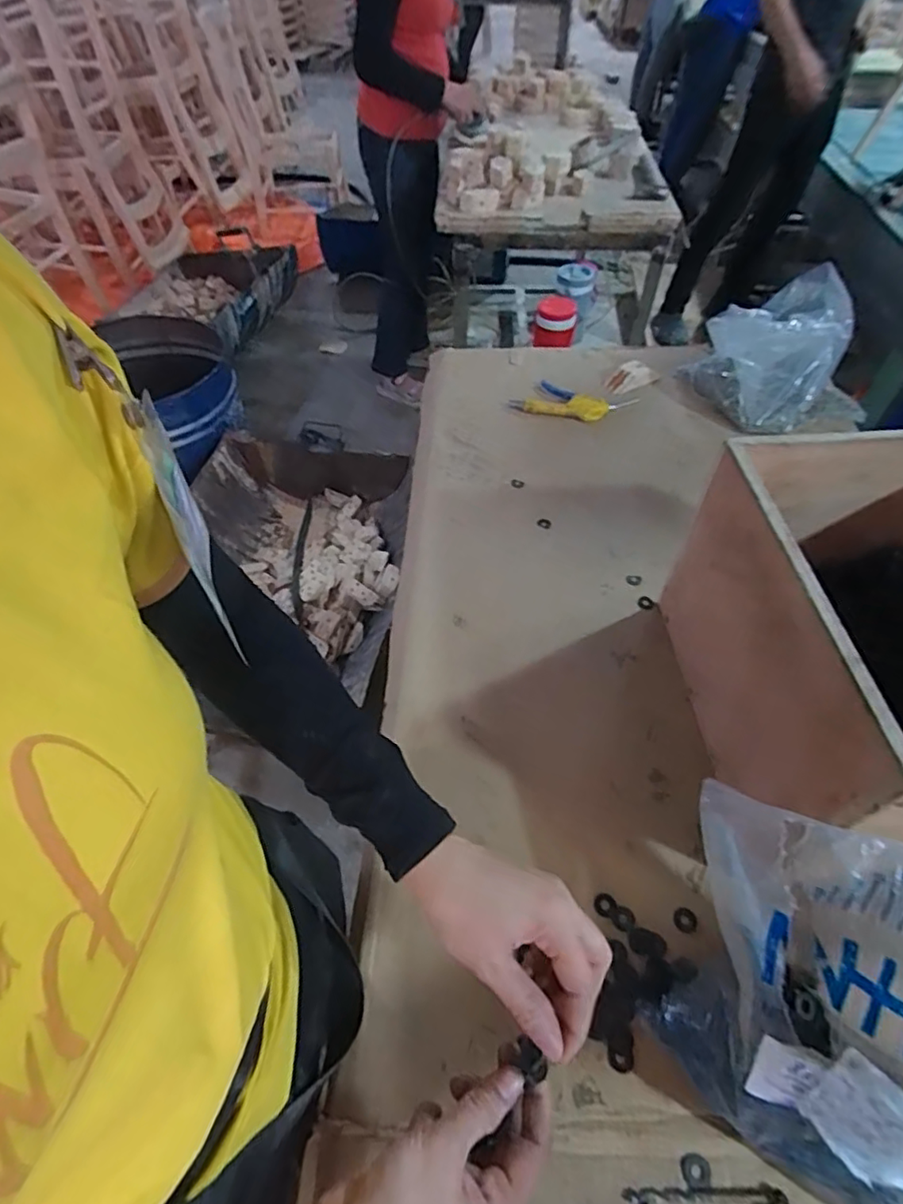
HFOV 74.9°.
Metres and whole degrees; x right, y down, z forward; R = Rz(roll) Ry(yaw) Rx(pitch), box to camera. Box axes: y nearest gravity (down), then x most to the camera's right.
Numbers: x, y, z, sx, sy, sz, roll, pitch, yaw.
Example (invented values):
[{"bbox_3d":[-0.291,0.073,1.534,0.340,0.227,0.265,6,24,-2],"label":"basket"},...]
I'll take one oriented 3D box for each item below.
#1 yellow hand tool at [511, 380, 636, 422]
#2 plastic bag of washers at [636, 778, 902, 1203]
[{"bbox_3d":[0.192,-0.323,0.947,0.180,0.029,0.079,19,52,10],"label":"yellow hand tool"},{"bbox_3d":[0.248,0.266,0.392,0.218,0.175,0.179,23,56,19],"label":"plastic bag of washers"}]

